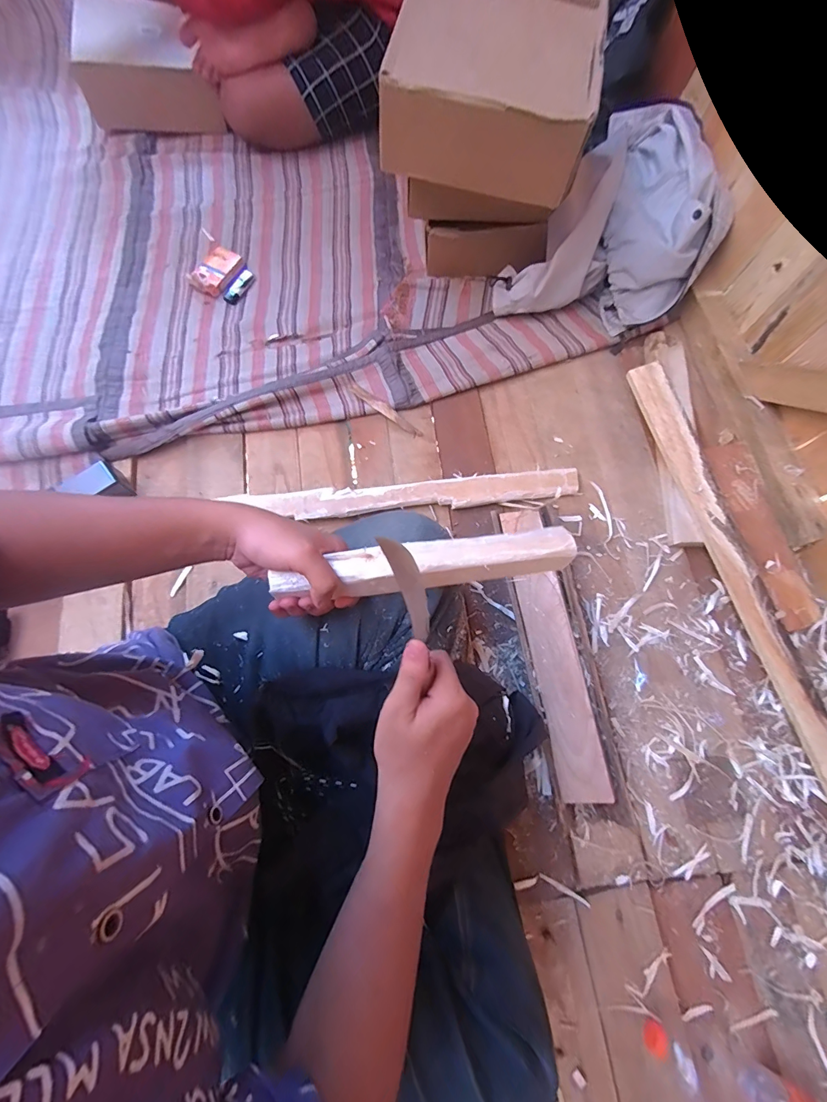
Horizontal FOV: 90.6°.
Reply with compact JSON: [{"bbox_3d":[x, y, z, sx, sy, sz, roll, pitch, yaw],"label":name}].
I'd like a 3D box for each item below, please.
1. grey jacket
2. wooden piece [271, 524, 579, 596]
[{"bbox_3d":[0.367,-0.541,0.709,0.268,0.148,0.426,36,76,9],"label":"grey jacket"},{"bbox_3d":[0.009,0.013,0.352,0.247,0.039,0.035,-7,74,-3],"label":"wooden piece"}]

